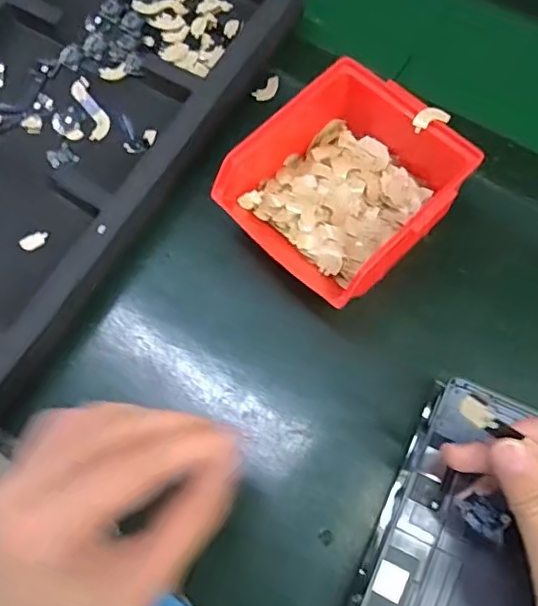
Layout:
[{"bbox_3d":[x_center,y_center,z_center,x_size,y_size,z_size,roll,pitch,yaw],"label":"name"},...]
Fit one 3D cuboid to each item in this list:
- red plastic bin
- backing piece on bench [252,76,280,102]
[{"bbox_3d":[0.053,-0.076,0.388,0.124,0.072,0.138,41,75,17],"label":"red plastic bin"},{"bbox_3d":[-0.001,-0.174,0.463,0.011,0.008,0.026,37,74,16],"label":"backing piece on bench"}]

